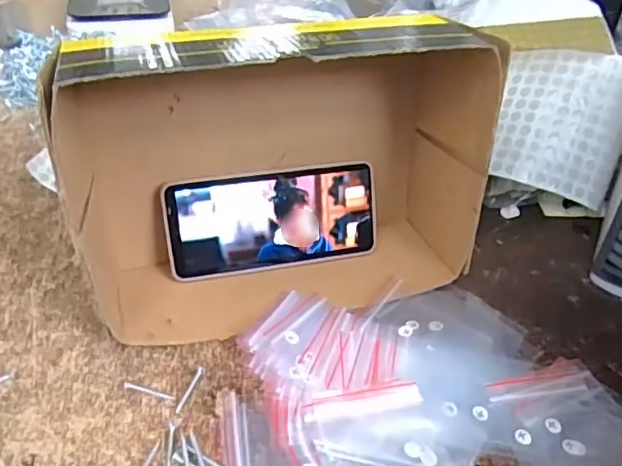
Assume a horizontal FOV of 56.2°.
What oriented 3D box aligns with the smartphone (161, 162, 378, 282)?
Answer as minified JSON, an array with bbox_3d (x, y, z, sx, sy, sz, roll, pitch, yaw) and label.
[{"bbox_3d":[-0.028,-0.009,0.457,0.164,0.078,0.005,-8,16,-13],"label":"smartphone"}]

